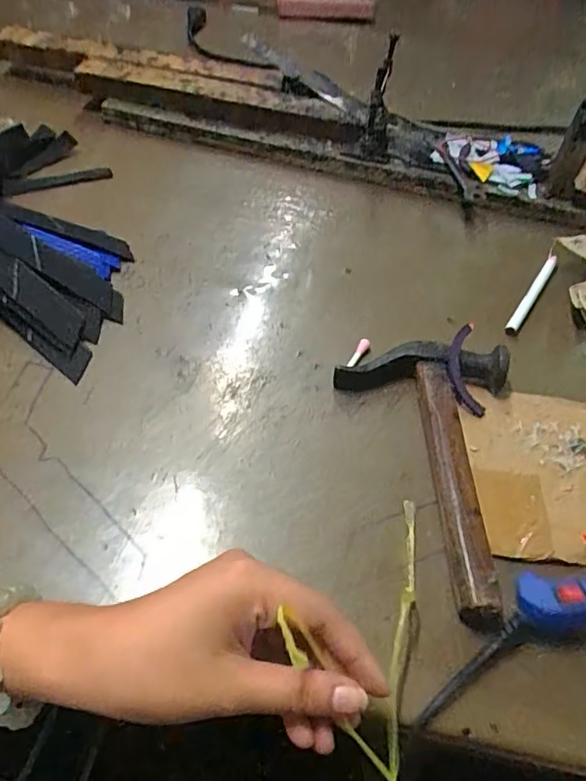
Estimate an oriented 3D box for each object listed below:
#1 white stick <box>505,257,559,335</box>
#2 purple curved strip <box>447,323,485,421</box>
[{"bbox_3d":[0.200,-0.083,0.458,0.010,0.006,0.109,29,58,17],"label":"white stick"},{"bbox_3d":[0.119,-0.013,0.383,0.021,0.006,0.065,-4,75,-6],"label":"purple curved strip"}]

